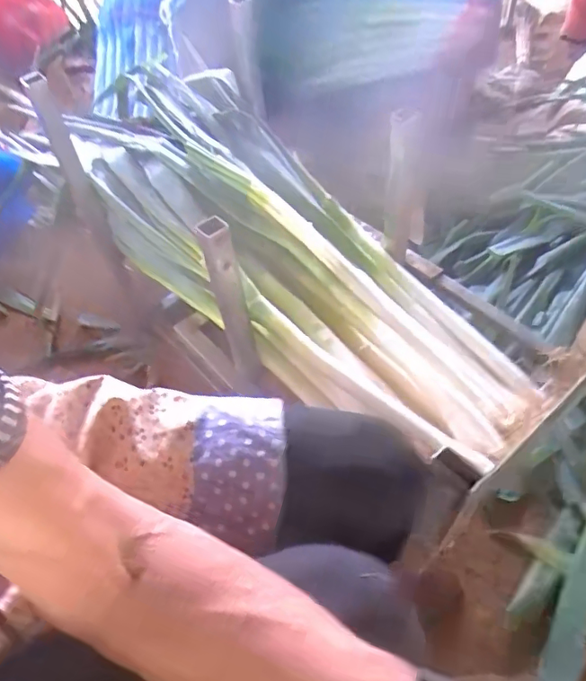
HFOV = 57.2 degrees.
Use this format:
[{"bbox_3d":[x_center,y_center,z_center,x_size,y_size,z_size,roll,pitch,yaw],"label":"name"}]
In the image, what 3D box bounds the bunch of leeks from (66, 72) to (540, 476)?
[{"bbox_3d":[-0.015,-0.149,0.763,0.311,0.125,0.799,-35,57,-23],"label":"bunch of leeks"}]

